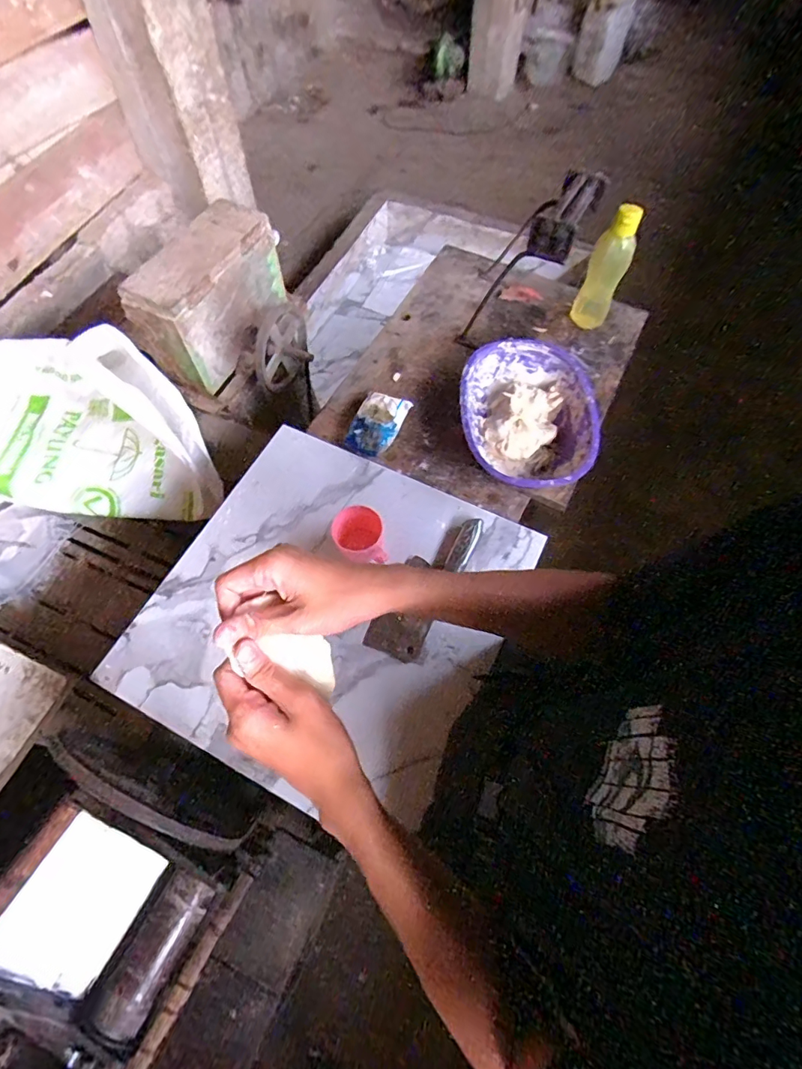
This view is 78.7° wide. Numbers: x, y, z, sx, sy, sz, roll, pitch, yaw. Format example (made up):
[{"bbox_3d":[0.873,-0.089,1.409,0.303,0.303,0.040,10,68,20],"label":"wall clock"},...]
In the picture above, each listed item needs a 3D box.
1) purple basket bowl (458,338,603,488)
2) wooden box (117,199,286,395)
[{"bbox_3d":[0.220,-0.207,0.856,0.230,0.087,0.314,2,62,1],"label":"purple basket bowl"},{"bbox_3d":[-0.424,-0.541,1.108,0.142,0.222,0.356,19,64,9],"label":"wooden box"}]

